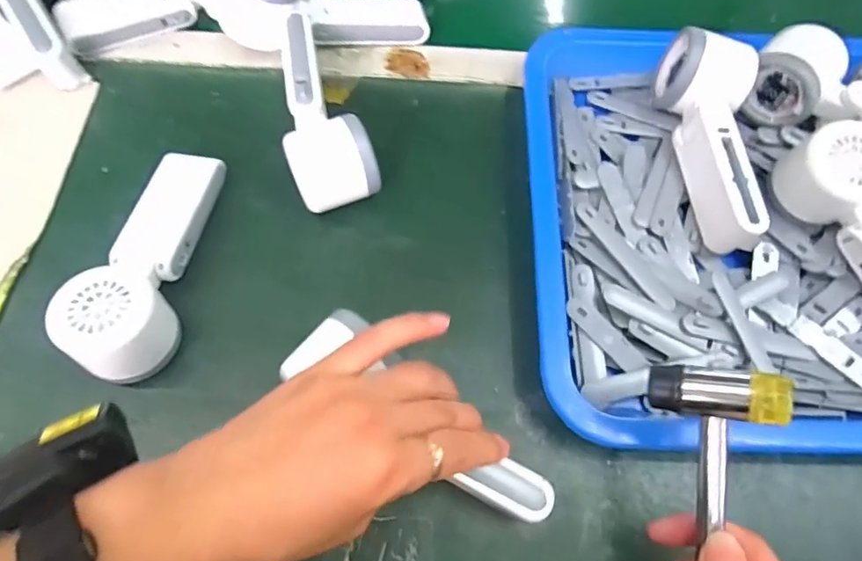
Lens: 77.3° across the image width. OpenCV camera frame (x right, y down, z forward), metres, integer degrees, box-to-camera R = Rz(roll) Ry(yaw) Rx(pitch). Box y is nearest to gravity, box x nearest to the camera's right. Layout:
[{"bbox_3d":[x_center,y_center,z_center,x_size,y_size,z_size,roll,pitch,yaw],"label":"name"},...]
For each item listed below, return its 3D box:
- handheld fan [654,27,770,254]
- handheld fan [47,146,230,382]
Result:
[{"bbox_3d":[0.201,-0.106,0.381,0.054,0.053,0.164,4,66,1],"label":"handheld fan"},{"bbox_3d":[-0.183,-0.015,0.355,0.051,0.050,0.165,5,57,2],"label":"handheld fan"}]

